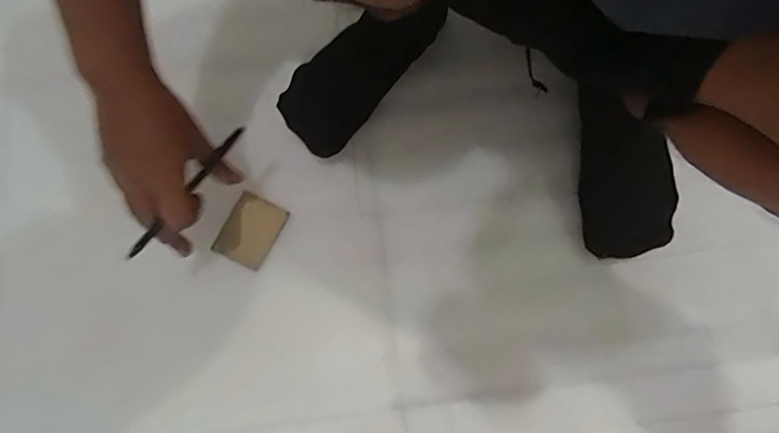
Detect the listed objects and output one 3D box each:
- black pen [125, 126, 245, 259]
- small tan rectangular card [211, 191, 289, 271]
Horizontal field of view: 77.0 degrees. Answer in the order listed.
[{"bbox_3d":[-0.179,-0.024,0.437,0.007,0.010,0.152,34,74,6],"label":"black pen"},{"bbox_3d":[-0.146,0.014,0.512,0.055,0.006,0.070,28,78,5],"label":"small tan rectangular card"}]

